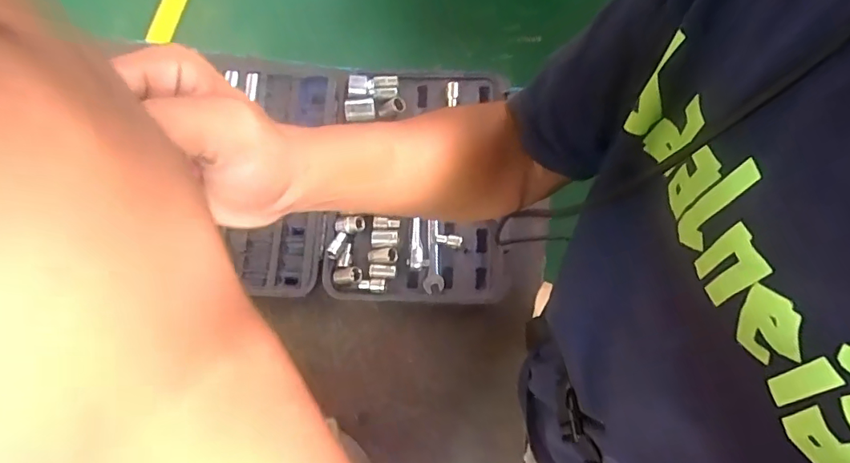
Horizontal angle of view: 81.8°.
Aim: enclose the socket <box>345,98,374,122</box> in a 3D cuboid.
[{"bbox_3d":[-0.105,-0.195,0.788,0.050,0.024,0.032,-8,74,-1],"label":"socket"}]

